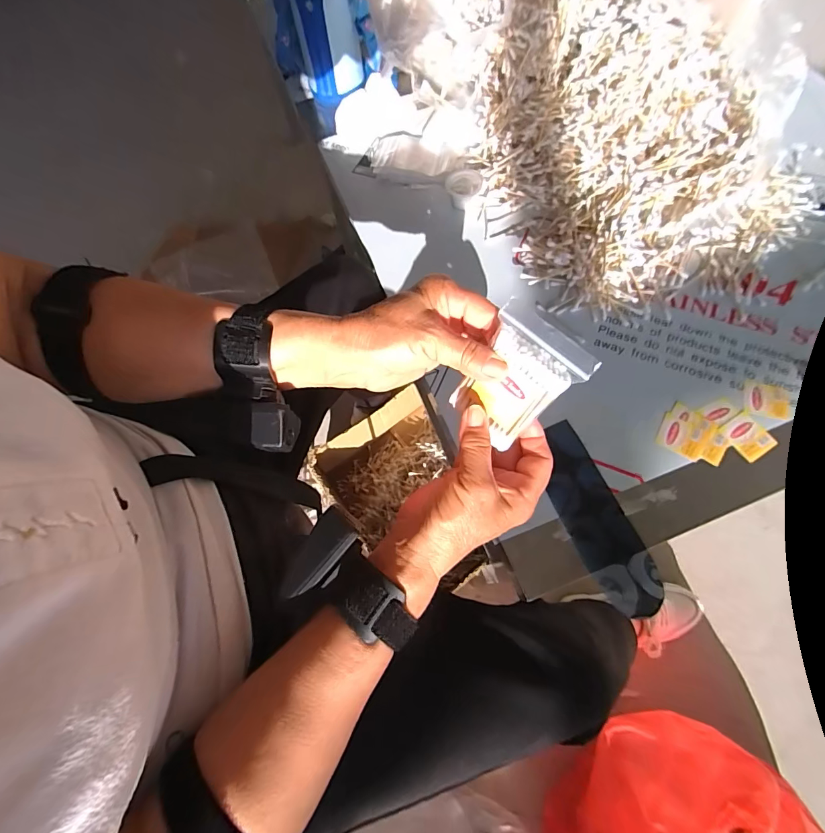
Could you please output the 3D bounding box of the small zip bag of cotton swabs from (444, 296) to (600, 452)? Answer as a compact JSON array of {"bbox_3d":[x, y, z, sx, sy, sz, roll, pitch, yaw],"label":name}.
[{"bbox_3d":[0.066,-0.022,0.267,0.064,0.088,0.011,44,38,15],"label":"small zip bag of cotton swabs"}]

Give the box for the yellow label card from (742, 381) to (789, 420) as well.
[{"bbox_3d":[0.381,-0.017,0.430,0.044,0.004,0.041,17,69,10],"label":"yellow label card"}]

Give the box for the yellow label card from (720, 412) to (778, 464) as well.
[{"bbox_3d":[0.351,0.021,0.416,0.040,0.004,0.043,-32,69,-10],"label":"yellow label card"}]

